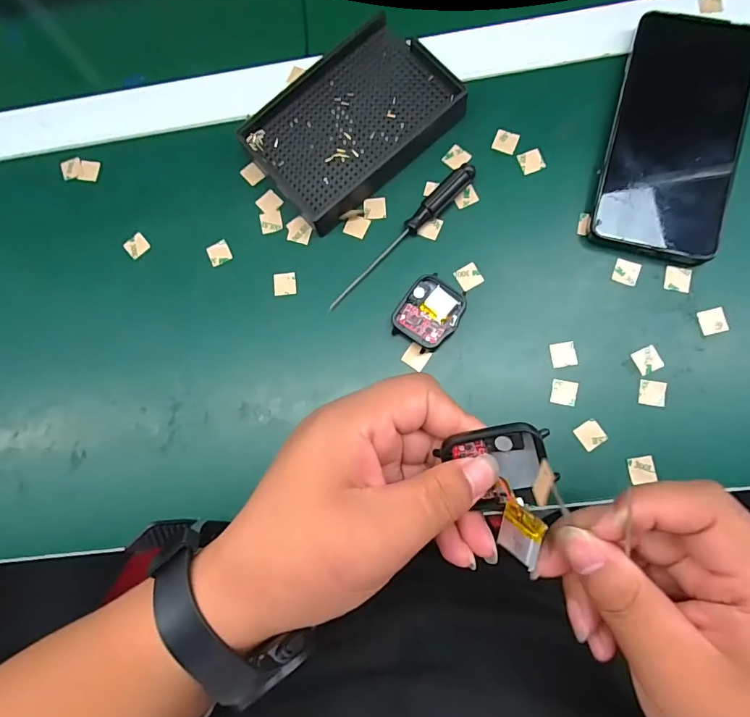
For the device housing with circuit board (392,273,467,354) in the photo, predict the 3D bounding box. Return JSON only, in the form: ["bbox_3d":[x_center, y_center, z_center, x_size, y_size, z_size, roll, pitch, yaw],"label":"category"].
[{"bbox_3d":[0.036,-0.030,0.295,0.039,0.012,0.047,31,86,9],"label":"device housing with circuit board"}]

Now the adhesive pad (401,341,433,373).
[{"bbox_3d":[0.027,-0.001,0.296,0.016,0.004,0.015,31,86,9],"label":"adhesive pad"}]

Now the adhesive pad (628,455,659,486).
[{"bbox_3d":[0.164,0.068,0.273,0.015,0.004,0.016,-7,81,4],"label":"adhesive pad"}]

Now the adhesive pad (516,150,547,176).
[{"bbox_3d":[0.108,-0.136,0.309,0.016,0.004,0.016,-21,81,2],"label":"adhesive pad"}]

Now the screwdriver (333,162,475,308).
[{"bbox_3d":[0.019,-0.081,0.304,0.012,0.013,0.131,44,88,9],"label":"screwdriver"}]

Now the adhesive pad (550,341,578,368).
[{"bbox_3d":[0.122,-0.003,0.288,0.016,0.004,0.016,-8,81,4],"label":"adhesive pad"}]

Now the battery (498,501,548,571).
[{"bbox_3d":[0.060,0.073,0.188,0.004,0.019,0.023,-3,110,-31],"label":"battery"}]

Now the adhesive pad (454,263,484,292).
[{"bbox_3d":[0.064,-0.055,0.301,0.016,0.004,0.016,-32,80,0],"label":"adhesive pad"}]

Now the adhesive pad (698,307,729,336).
[{"bbox_3d":[0.214,-0.023,0.282,0.015,0.004,0.016,-11,81,3],"label":"adhesive pad"}]

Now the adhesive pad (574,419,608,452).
[{"bbox_3d":[0.135,0.048,0.279,0.016,0.004,0.016,-33,80,0],"label":"adhesive pad"}]

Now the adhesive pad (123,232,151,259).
[{"bbox_3d":[-0.175,-0.083,0.330,0.016,0.005,0.013,-42,81,-2],"label":"adhesive pad"}]

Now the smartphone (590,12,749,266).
[{"bbox_3d":[0.197,-0.146,0.295,0.079,0.017,0.162,17,84,7],"label":"smartphone"}]

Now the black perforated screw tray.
[{"bbox_3d":[-0.018,-0.166,0.316,0.136,0.020,0.096,-41,81,-2],"label":"black perforated screw tray"}]

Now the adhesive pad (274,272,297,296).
[{"bbox_3d":[-0.063,-0.052,0.313,0.016,0.004,0.016,-5,81,4],"label":"adhesive pad"}]

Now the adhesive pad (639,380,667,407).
[{"bbox_3d":[0.174,0.022,0.279,0.016,0.004,0.015,9,83,6],"label":"adhesive pad"}]

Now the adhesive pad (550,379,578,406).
[{"bbox_3d":[0.121,0.022,0.284,0.015,0.004,0.016,11,83,7],"label":"adhesive pad"}]

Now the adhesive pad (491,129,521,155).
[{"bbox_3d":[0.092,-0.152,0.313,0.016,0.004,0.015,21,84,8],"label":"adhesive pad"}]

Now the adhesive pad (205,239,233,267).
[{"bbox_3d":[-0.112,-0.076,0.322,0.016,0.004,0.017,-25,80,1],"label":"adhesive pad"}]

